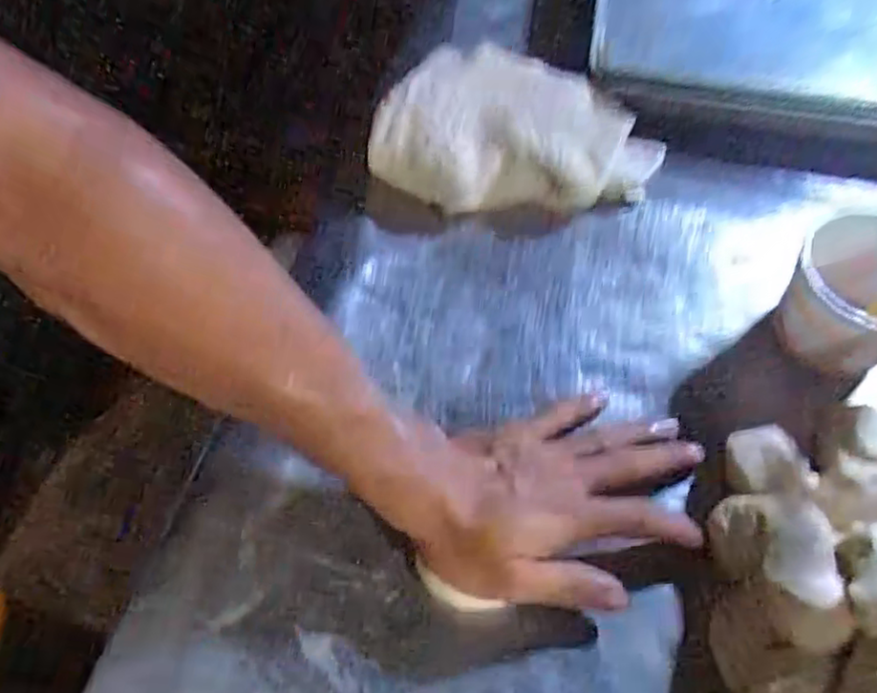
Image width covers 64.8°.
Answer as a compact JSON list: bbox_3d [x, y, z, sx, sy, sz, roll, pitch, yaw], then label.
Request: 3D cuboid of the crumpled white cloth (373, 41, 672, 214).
[{"bbox_3d":[0.065,-0.176,0.572,0.232,0.060,0.141,3,58,2],"label":"crumpled white cloth"}]

